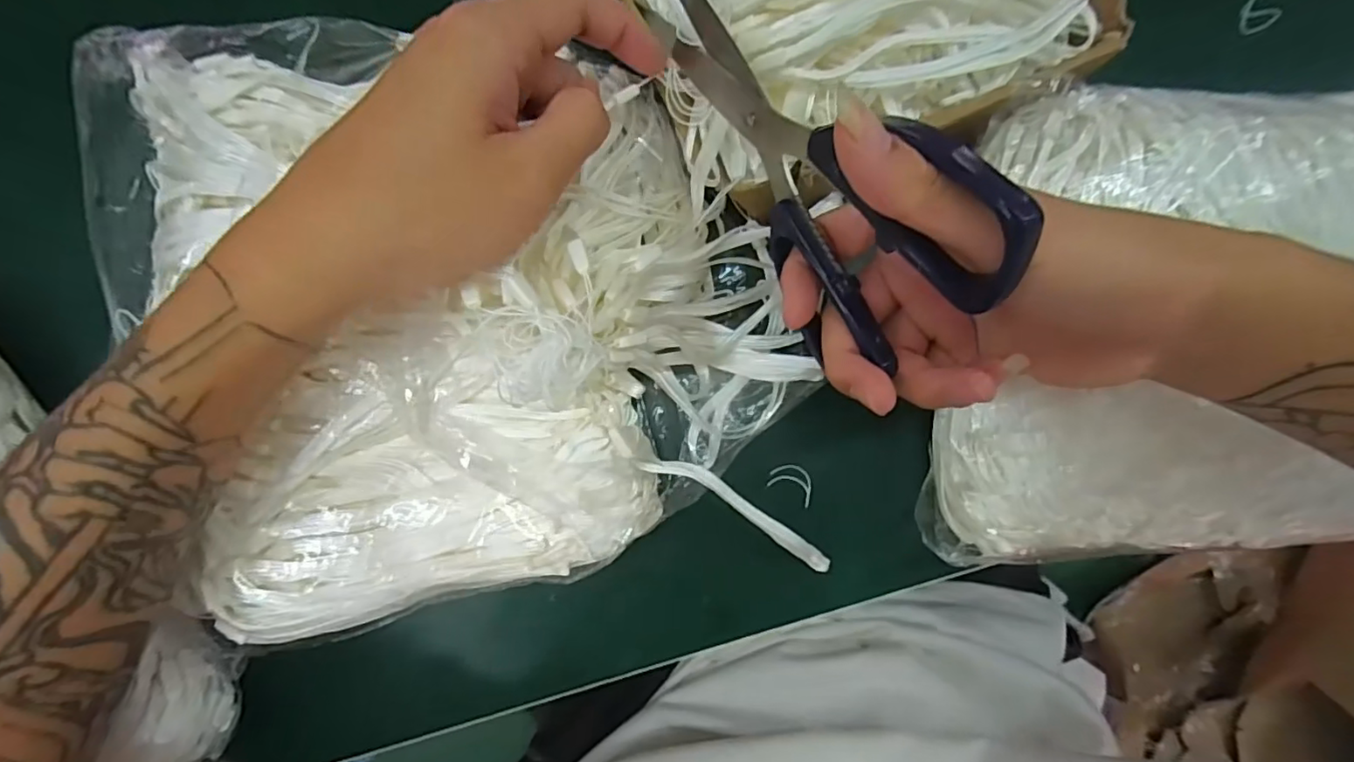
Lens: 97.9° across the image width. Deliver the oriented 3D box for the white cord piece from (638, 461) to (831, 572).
[{"bbox_3d":[0.031,0.058,0.254,0.107,0.007,0.012,36,85,-22],"label":"white cord piece"}]

